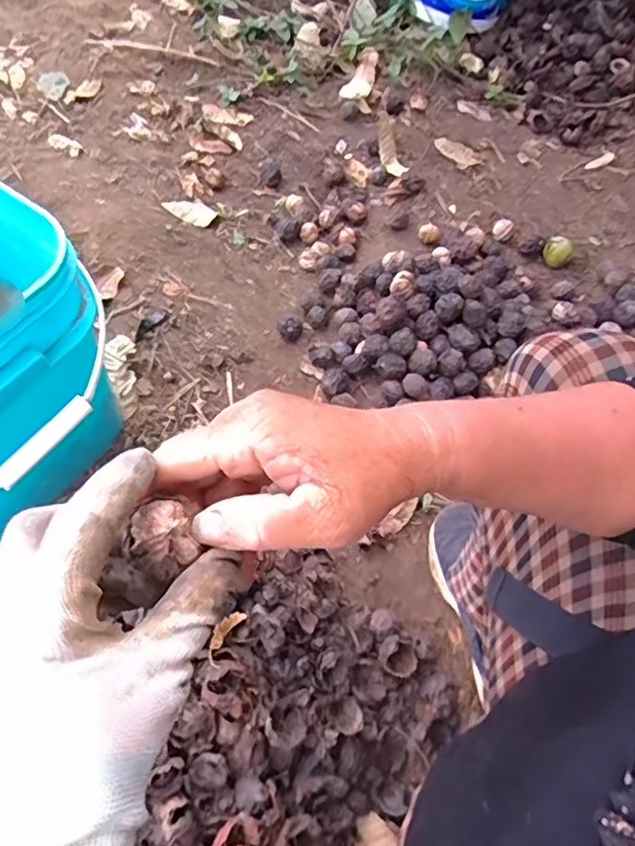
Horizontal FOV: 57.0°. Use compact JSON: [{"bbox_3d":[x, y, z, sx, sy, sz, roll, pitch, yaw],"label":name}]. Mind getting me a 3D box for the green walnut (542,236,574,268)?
[{"bbox_3d":[0.414,-0.297,1.006,0.045,0.038,0.038,12,61,5],"label":"green walnut"}]

